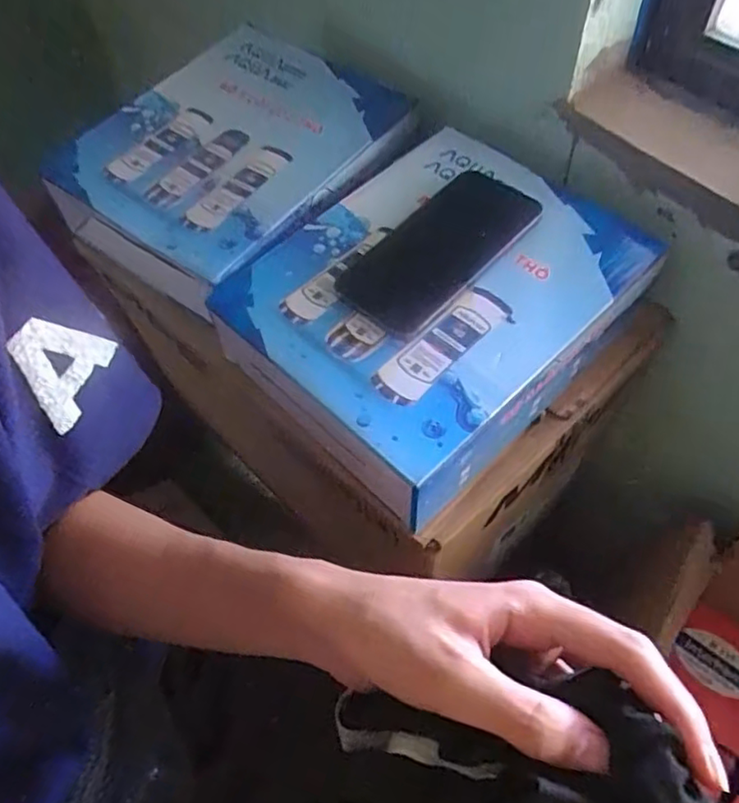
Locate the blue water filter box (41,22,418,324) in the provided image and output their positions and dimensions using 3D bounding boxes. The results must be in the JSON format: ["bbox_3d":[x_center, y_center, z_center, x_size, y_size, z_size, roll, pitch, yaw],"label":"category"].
[{"bbox_3d":[-0.122,-0.215,0.583,0.235,0.072,0.293,37,67,23],"label":"blue water filter box"}]

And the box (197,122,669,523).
[{"bbox_3d":[0.048,-0.080,0.490,0.272,0.072,0.228,-41,64,-20],"label":"box"}]

